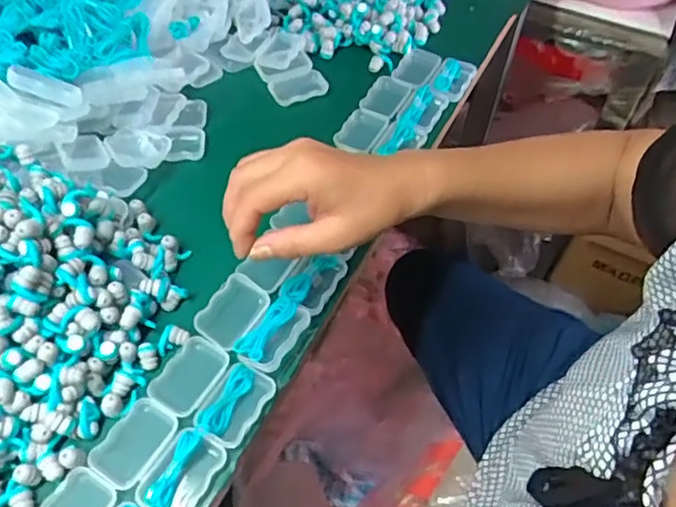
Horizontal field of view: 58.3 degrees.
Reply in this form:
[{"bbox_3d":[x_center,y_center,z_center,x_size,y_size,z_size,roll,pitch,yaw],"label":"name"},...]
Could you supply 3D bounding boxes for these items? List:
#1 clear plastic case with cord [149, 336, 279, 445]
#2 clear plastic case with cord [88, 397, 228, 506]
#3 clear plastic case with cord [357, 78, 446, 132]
[{"bbox_3d":[-0.087,0.095,0.421,0.072,0.018,0.054,28,58,17],"label":"clear plastic case with cord"},{"bbox_3d":[-0.118,0.133,0.395,0.075,0.022,0.055,28,58,17],"label":"clear plastic case with cord"},{"bbox_3d":[0.064,-0.144,0.578,0.069,0.022,0.054,31,59,19],"label":"clear plastic case with cord"}]

